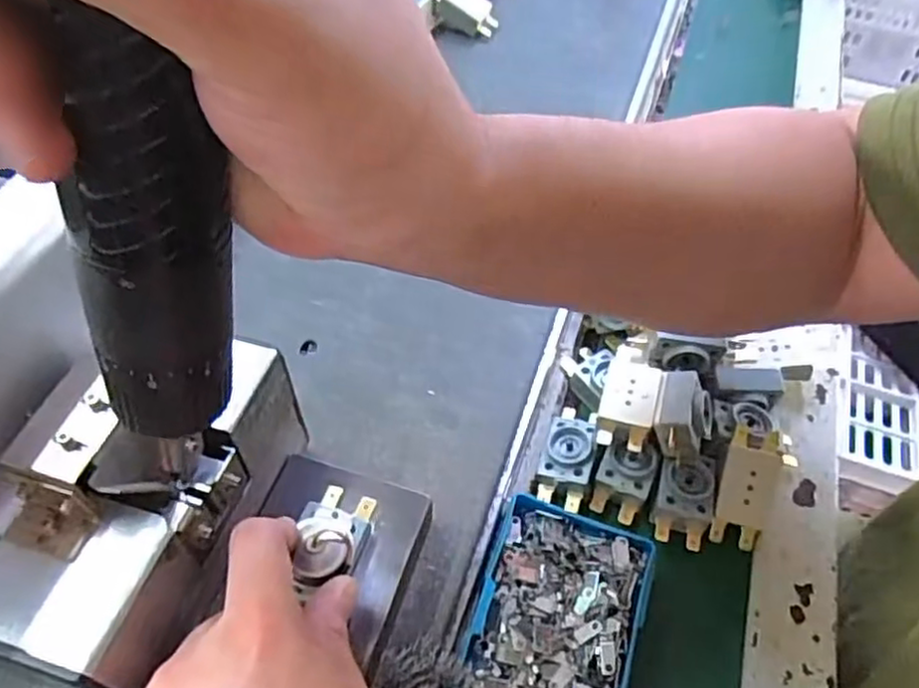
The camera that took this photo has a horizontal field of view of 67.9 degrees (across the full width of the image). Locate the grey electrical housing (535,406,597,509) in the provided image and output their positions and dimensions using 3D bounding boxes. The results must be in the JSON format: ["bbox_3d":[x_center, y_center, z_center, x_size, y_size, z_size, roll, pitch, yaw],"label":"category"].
[{"bbox_3d":[0.057,0.057,0.358,0.024,0.021,0.054,15,53,8],"label":"grey electrical housing"}]

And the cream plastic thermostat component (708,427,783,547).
[{"bbox_3d":[0.144,0.071,0.341,0.026,0.013,0.058,16,79,9],"label":"cream plastic thermostat component"}]

